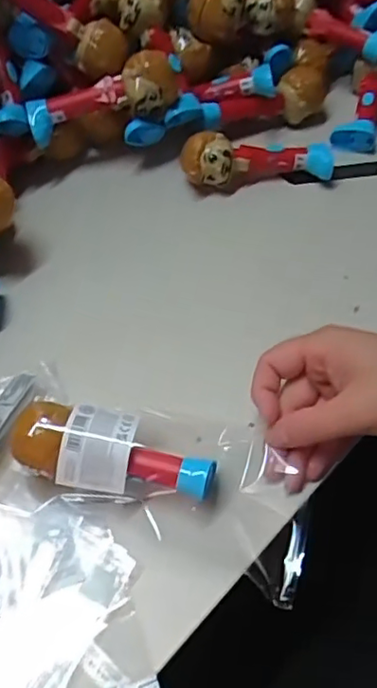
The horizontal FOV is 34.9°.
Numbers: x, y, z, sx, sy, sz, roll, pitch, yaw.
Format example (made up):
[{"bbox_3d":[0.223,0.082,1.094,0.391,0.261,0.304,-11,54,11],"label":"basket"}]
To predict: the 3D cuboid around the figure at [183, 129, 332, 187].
[{"bbox_3d":[0.060,-0.155,0.507,0.129,0.043,0.034,-4,56,-1],"label":"figure"}]

